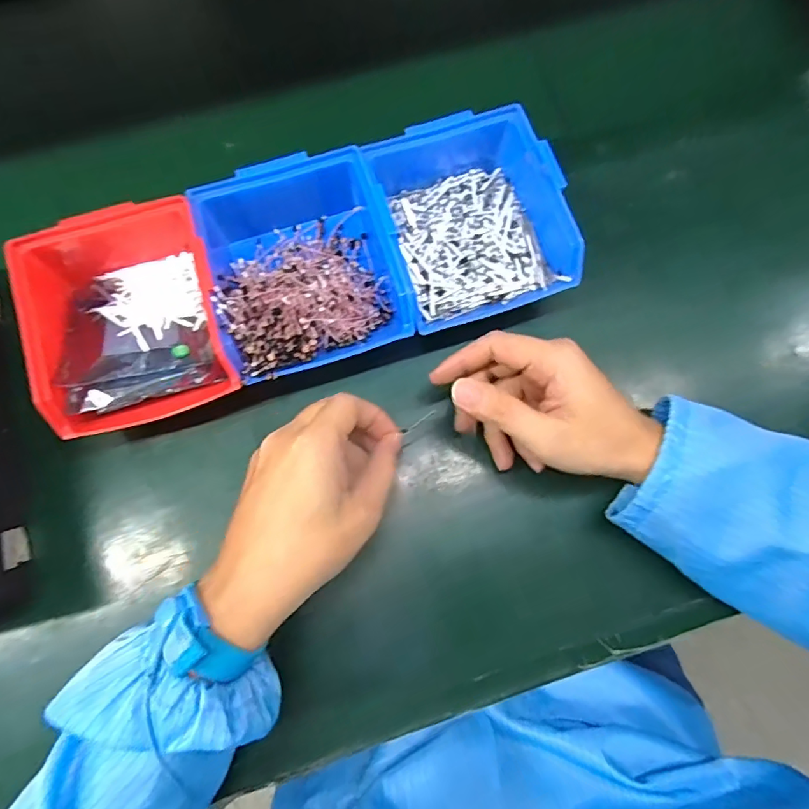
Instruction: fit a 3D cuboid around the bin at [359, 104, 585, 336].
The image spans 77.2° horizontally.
[{"bbox_3d":[0.043,-0.141,0.369,0.123,0.055,0.157,-16,75,-6],"label":"bin"}]

